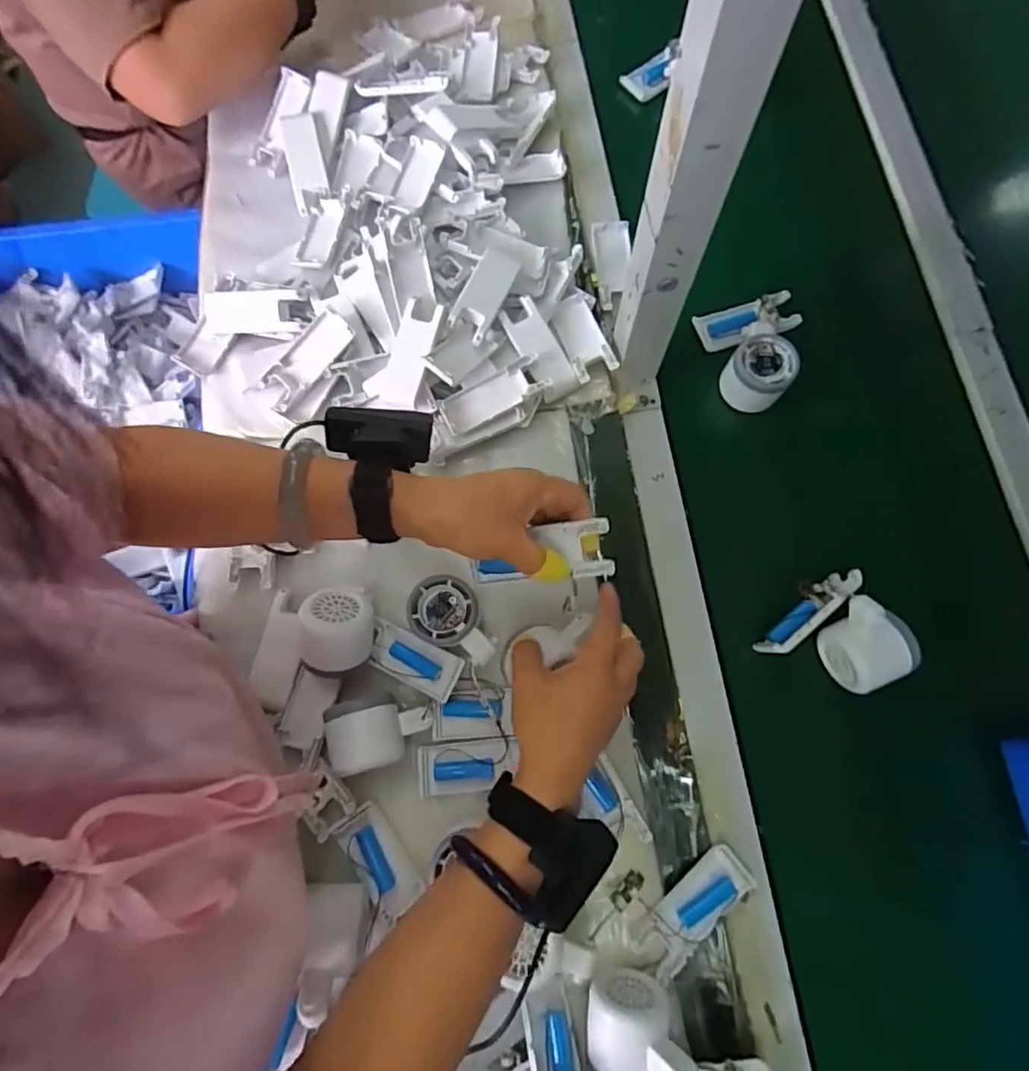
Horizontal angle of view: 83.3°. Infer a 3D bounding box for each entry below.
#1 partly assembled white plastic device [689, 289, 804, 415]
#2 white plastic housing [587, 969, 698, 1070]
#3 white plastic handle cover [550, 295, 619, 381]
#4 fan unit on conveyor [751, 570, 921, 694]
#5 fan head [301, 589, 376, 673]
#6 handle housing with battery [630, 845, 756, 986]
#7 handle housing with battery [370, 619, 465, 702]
[{"bbox_3d":[0.248,-0.188,0.569,0.102,0.051,0.122,-13,76,-2],"label":"partly assembled white plastic device"},{"bbox_3d":[0.083,0.349,0.401,0.064,0.063,0.059,0,76,1],"label":"white plastic housing"},{"bbox_3d":[0.068,-0.194,0.569,0.039,0.016,0.100,-15,61,-2],"label":"white plastic handle cover"},{"bbox_3d":[0.278,0.090,0.485,0.105,0.057,0.091,-39,78,-8],"label":"fan unit on conveyor"},{"bbox_3d":[-0.142,0.079,0.479,0.057,0.061,0.067,1,76,2],"label":"fan head"},{"bbox_3d":[0.141,0.297,0.459,0.103,0.031,0.041,-38,78,-8],"label":"handle housing with battery"},{"bbox_3d":[-0.089,0.108,0.500,0.087,0.023,0.039,24,78,7],"label":"handle housing with battery"}]

